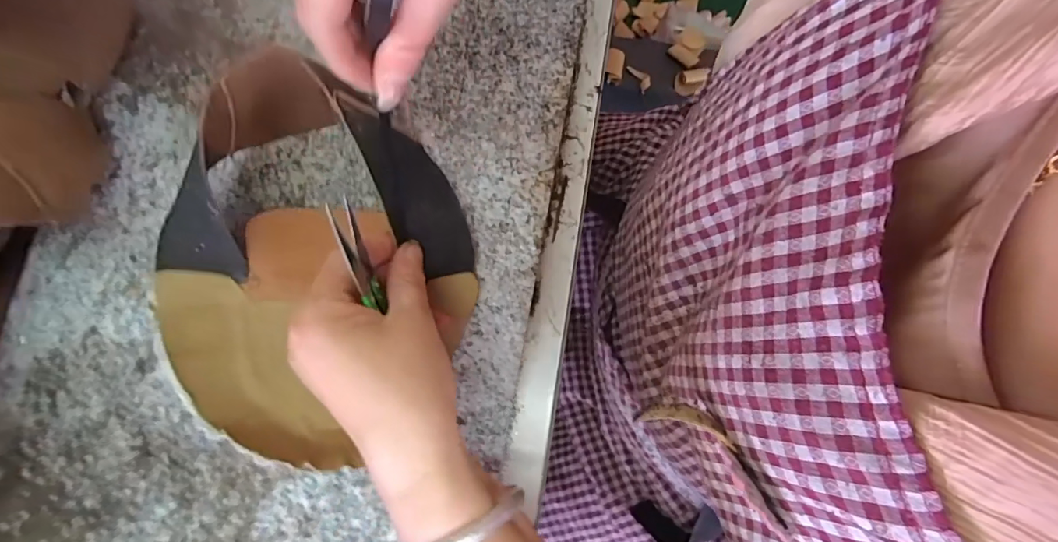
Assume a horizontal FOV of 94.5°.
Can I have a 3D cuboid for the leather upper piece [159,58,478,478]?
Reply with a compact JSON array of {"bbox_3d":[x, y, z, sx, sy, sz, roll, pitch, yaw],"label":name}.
[{"bbox_3d":[-0.120,-0.010,0.263,0.168,0.067,0.182,-28,81,-5],"label":"leather upper piece"}]

